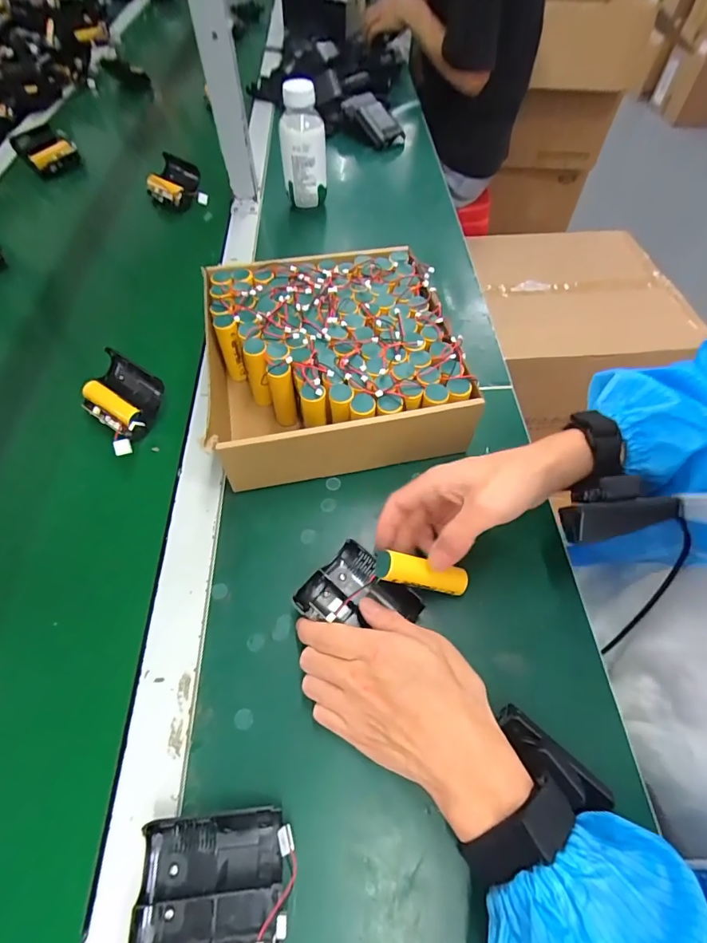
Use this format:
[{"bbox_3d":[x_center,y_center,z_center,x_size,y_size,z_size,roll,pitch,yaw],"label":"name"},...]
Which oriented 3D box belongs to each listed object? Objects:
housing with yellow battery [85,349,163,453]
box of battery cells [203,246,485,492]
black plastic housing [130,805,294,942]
[{"bbox_3d":[-0.234,-0.073,0.438,0.085,0.038,0.070,32,61,18],"label":"housing with yellow battery"},{"bbox_3d":[-0.025,-0.112,0.447,0.230,0.081,0.244,-10,57,-8],"label":"box of battery cells"},{"bbox_3d":[-0.077,0.232,0.248,0.086,0.038,0.067,-4,57,-4],"label":"black plastic housing"}]

